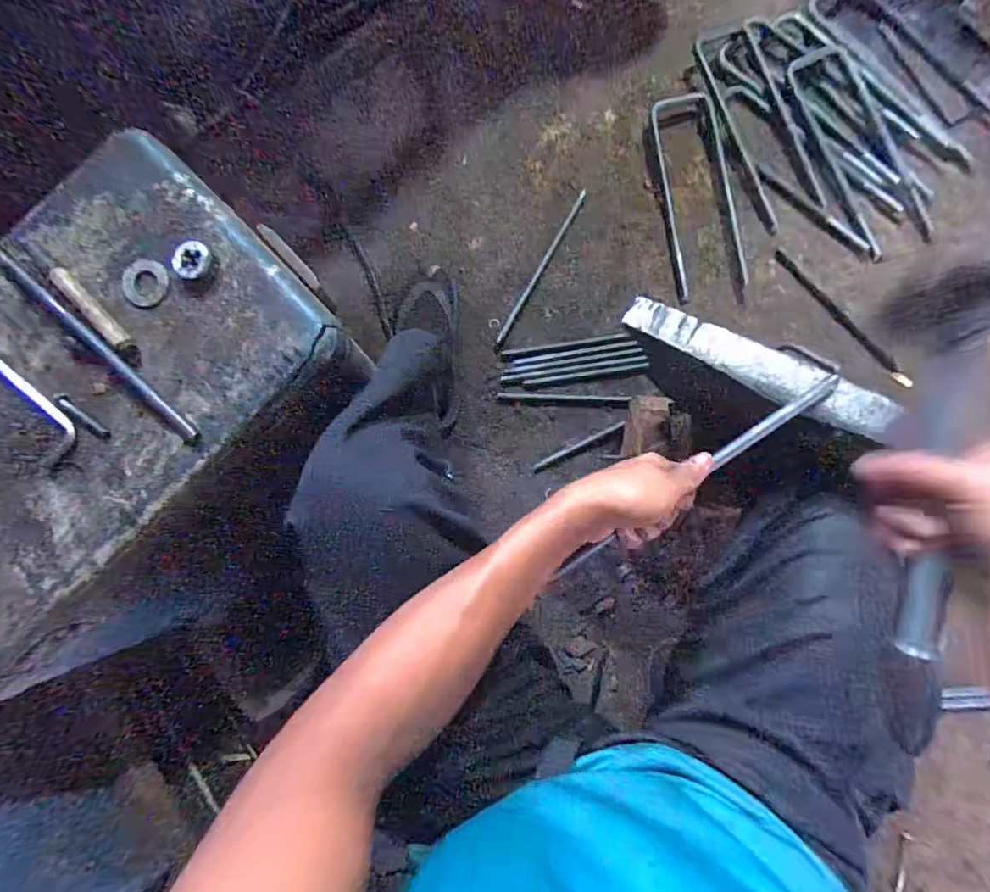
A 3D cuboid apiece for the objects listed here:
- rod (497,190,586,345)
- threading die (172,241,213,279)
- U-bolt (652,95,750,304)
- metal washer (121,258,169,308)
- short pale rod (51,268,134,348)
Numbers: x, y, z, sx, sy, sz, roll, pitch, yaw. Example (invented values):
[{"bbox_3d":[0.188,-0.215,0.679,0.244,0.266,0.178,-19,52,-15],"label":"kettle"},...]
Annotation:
[{"bbox_3d":[0.076,-0.291,0.825,0.012,0.015,0.284,29,82,8],"label":"rod"},{"bbox_3d":[-0.270,-0.165,0.448,0.033,0.007,0.034,26,82,7],"label":"threading die"},{"bbox_3d":[0.336,-0.417,0.831,0.112,0.011,0.353,-6,79,2],"label":"U-bolt"},{"bbox_3d":[-0.317,-0.149,0.457,0.040,0.005,0.047,-34,79,-4],"label":"metal washer"},{"bbox_3d":[-0.358,-0.122,0.445,0.015,0.010,0.097,-44,80,-5],"label":"short pale rod"}]

